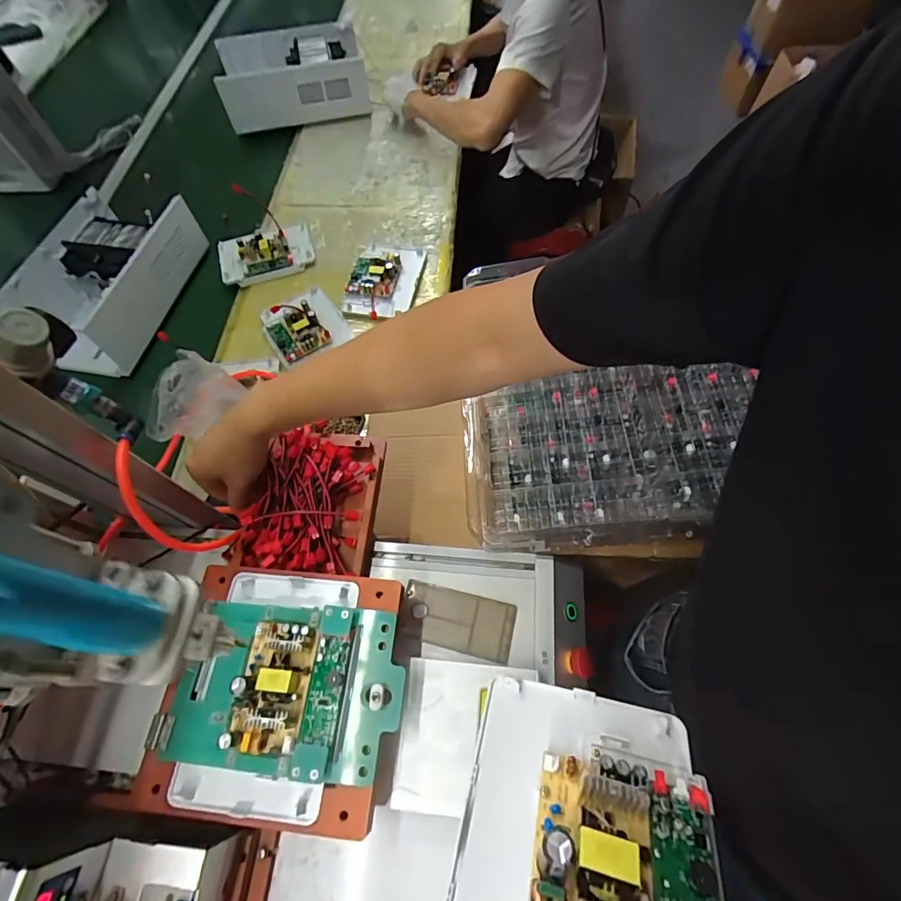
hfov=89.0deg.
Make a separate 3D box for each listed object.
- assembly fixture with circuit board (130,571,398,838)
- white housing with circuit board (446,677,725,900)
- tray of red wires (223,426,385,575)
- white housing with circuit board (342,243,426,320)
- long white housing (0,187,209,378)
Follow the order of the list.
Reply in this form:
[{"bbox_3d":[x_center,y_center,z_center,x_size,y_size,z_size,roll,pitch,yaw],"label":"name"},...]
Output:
[{"bbox_3d":[-0.149,0.206,0.402,0.202,0.036,0.197,3,62,5],"label":"assembly fixture with circuit board"},{"bbox_3d":[0.069,0.212,0.233,0.130,0.034,0.185,6,37,14],"label":"white housing with circuit board"},{"bbox_3d":[-0.162,0.053,0.524,0.149,0.045,0.166,5,64,1],"label":"tray of red wires"},{"bbox_3d":[-0.132,-0.340,0.900,0.133,0.044,0.195,8,62,8],"label":"white housing with circuit board"},{"bbox_3d":[-0.650,-0.327,0.880,0.250,0.127,0.336,3,61,5],"label":"long white housing"}]

